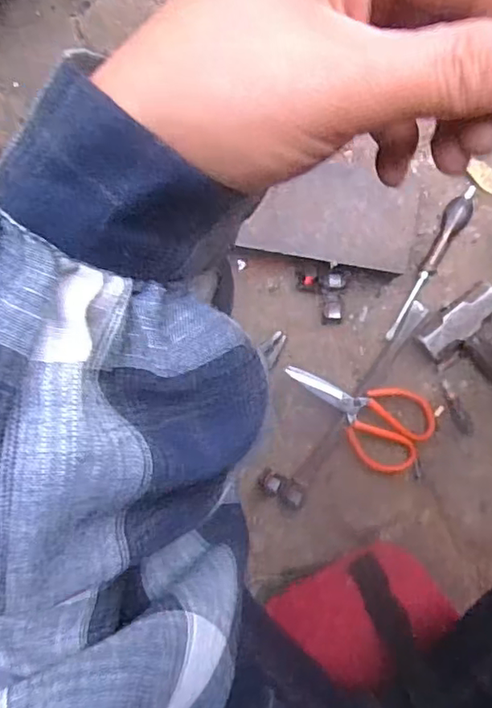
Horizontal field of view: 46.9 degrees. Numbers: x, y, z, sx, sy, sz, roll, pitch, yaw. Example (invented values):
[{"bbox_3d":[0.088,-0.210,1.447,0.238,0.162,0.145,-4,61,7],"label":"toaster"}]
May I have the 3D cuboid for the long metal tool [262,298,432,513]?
[{"bbox_3d":[0.127,0.061,0.734,0.061,0.025,0.315,35,93,1],"label":"long metal tool"}]

